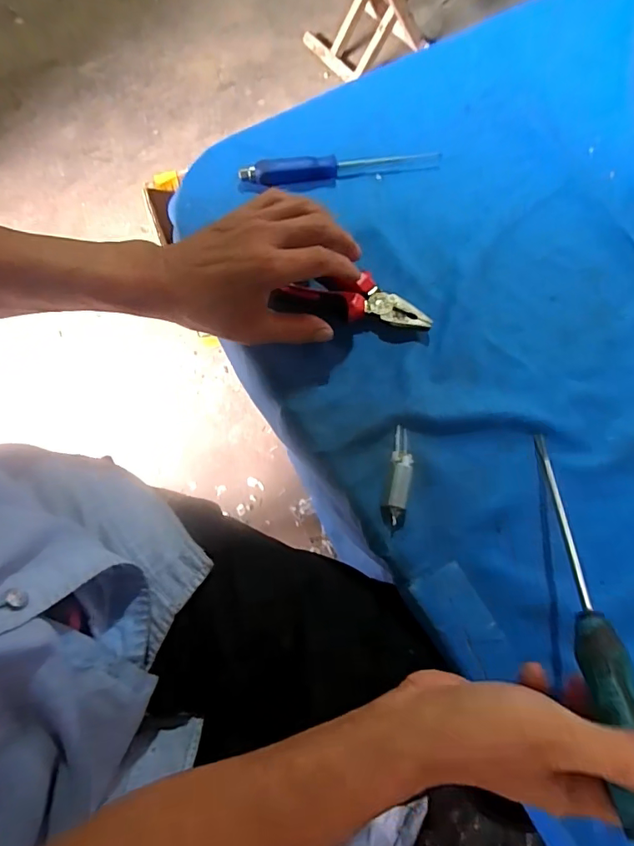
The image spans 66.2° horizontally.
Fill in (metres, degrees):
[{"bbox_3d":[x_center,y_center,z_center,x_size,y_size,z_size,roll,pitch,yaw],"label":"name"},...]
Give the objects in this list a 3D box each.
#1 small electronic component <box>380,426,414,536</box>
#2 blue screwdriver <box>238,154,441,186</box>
[{"bbox_3d":[0.063,0.042,0.376,0.017,0.017,0.079,8,73,1],"label":"small electronic component"},{"bbox_3d":[0.023,-0.244,0.463,0.188,0.017,0.019,-8,73,-4],"label":"blue screwdriver"}]

